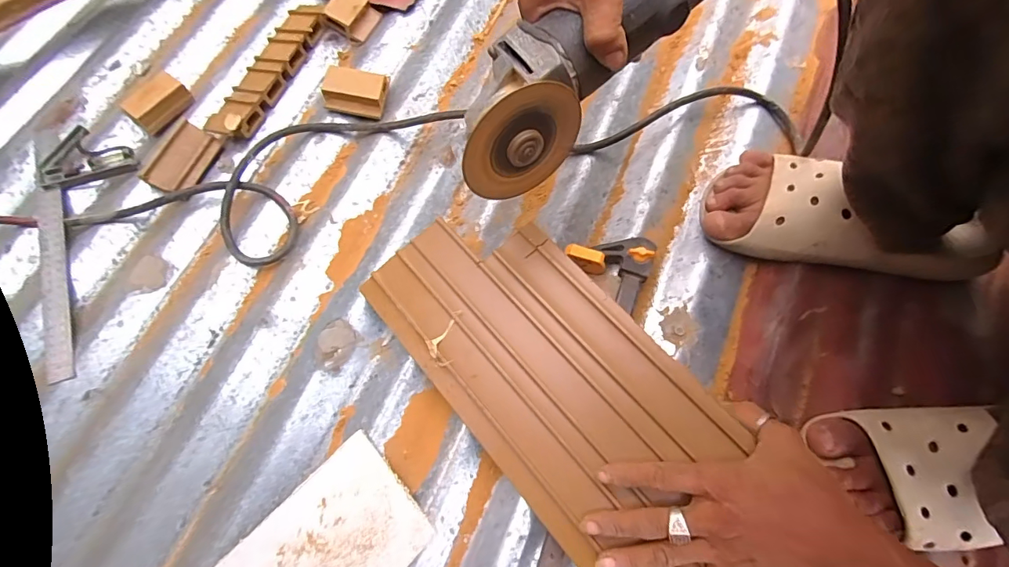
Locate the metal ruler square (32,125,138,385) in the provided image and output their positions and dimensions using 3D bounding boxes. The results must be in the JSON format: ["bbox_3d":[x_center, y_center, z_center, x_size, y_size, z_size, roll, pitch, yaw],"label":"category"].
[{"bbox_3d":[-0.454,-0.049,0.494,0.109,0.017,0.295,-18,71,-5],"label":"metal ruler square"}]

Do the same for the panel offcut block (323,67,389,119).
[{"bbox_3d":[-0.176,-0.228,0.545,0.070,0.029,0.045,7,71,4],"label":"panel offcut block"}]

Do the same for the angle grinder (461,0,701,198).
[{"bbox_3d":[0.063,-0.183,0.344,0.268,0.084,0.080,-42,74,4],"label":"angle grinder"}]

